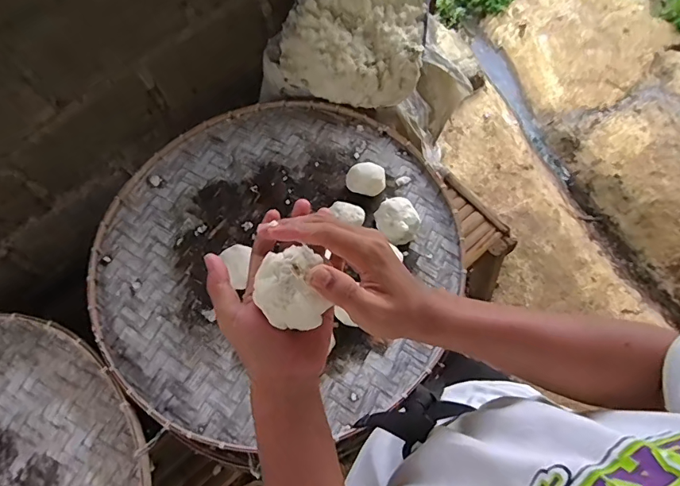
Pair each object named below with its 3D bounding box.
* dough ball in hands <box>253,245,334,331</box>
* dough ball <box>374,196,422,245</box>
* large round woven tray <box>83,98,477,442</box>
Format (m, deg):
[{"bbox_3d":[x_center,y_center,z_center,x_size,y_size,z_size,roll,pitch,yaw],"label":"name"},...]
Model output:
[{"bbox_3d":[-0.041,0.038,0.375,0.056,0.034,0.059,-9,68,-1],"label":"dough ball in hands"},{"bbox_3d":[0.113,-0.044,0.856,0.082,0.060,0.088,-1,68,2],"label":"dough ball"},{"bbox_3d":[-0.121,0.003,0.867,0.696,0.077,0.697,-1,68,2],"label":"large round woven tray"}]

